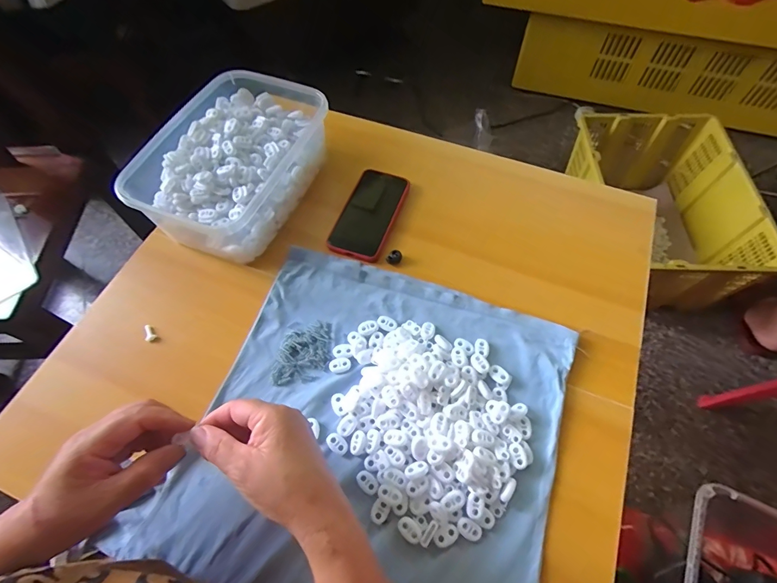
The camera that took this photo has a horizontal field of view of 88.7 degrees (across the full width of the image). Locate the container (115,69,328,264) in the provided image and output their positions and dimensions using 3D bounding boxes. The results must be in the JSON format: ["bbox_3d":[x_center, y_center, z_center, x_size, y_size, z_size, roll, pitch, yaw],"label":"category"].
[{"bbox_3d":[-0.194,-0.170,0.512,0.169,0.078,0.250,22,64,11],"label":"container"}]

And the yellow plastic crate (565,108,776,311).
[{"bbox_3d":[0.699,-0.224,1.074,0.367,0.245,0.535,1,62,1],"label":"yellow plastic crate"}]

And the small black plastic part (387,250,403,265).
[{"bbox_3d":[0.007,-0.041,0.483,0.019,0.013,0.012,-20,64,-10],"label":"small black plastic part"}]

